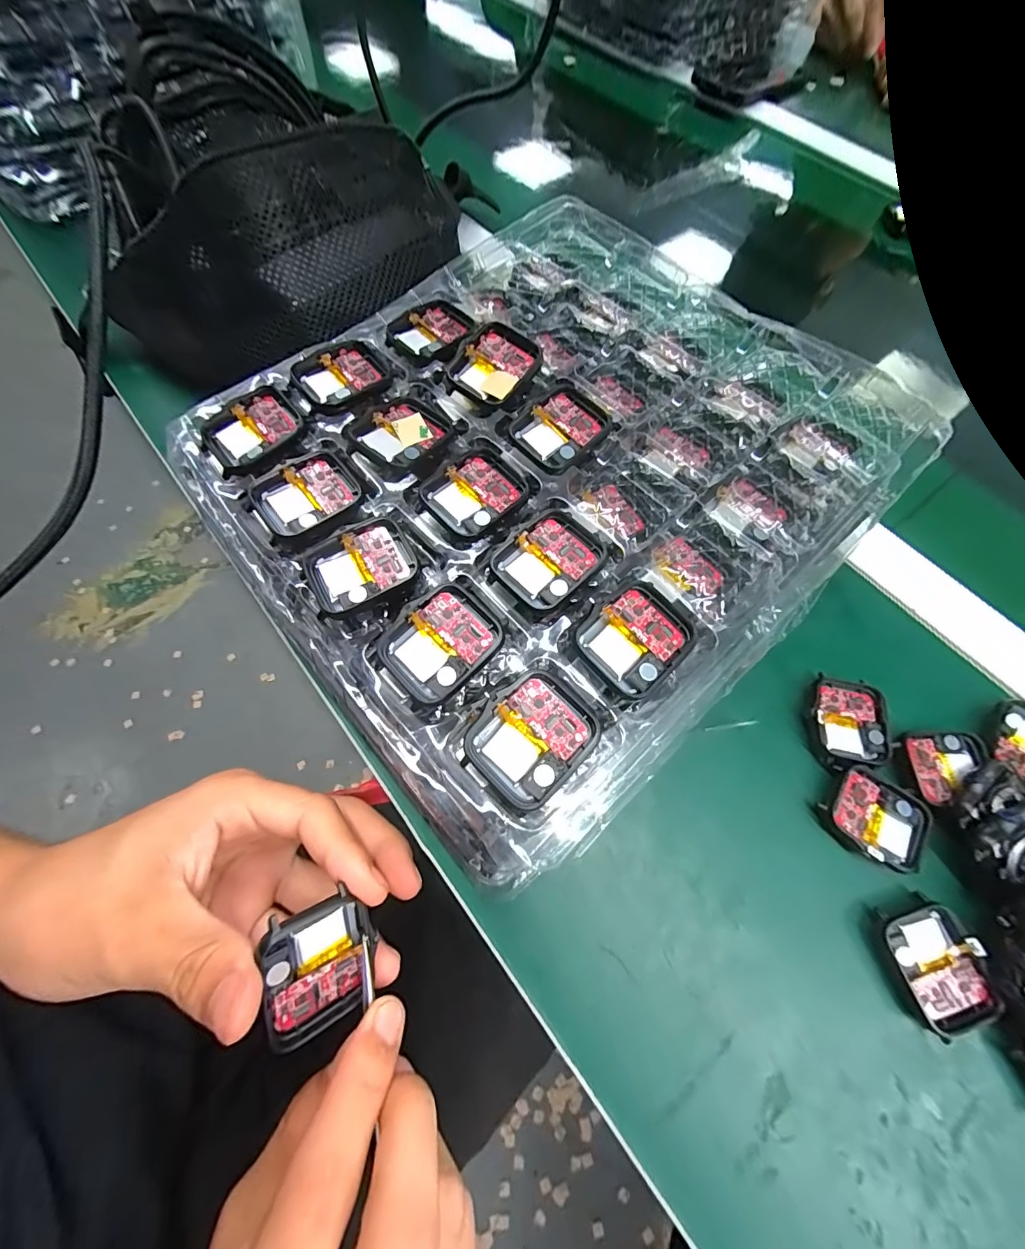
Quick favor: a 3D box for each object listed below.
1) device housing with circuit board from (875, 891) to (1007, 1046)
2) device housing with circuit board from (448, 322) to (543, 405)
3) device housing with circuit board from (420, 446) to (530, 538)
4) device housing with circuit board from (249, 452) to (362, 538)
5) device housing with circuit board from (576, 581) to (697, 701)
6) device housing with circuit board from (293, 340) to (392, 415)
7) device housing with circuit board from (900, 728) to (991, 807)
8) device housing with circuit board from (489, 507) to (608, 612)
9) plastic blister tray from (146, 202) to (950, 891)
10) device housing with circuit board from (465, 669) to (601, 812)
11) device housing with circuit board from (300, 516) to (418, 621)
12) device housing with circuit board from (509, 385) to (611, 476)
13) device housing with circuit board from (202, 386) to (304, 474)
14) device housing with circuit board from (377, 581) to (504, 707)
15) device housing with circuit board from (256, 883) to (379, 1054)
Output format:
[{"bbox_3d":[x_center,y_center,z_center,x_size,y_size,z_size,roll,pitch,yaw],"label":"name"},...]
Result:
[{"bbox_3d":[0.185,0.149,0.194,0.038,0.016,0.046,-20,69,-10],"label":"device housing with circuit board"},{"bbox_3d":[-0.008,-0.133,0.225,0.036,0.009,0.040,39,84,11],"label":"device housing with circuit board"},{"bbox_3d":[-0.016,-0.061,0.200,0.045,0.005,0.037,-40,74,-17],"label":"device housing with circuit board"},{"bbox_3d":[-0.093,-0.059,0.199,0.043,0.009,0.035,-36,73,-15],"label":"device housing with circuit board"},{"bbox_3d":[0.050,0.005,0.174,0.045,0.007,0.038,-35,71,-15],"label":"device housing with circuit board"},{"bbox_3d":[-0.085,-0.126,0.221,0.044,0.006,0.038,-33,72,-15],"label":"device housing with circuit board"},{"bbox_3d":[0.222,0.071,0.222,0.043,0.007,0.034,-7,68,-5],"label":"device housing with circuit board"},{"bbox_3d":[0.017,-0.029,0.186,0.046,0.004,0.036,-37,73,-16],"label":"device housing with circuit board"},{"bbox_3d":[0.020,-0.085,0.214,0.297,0.022,0.256,-40,74,-17],"label":"plastic blister tray"},{"bbox_3d":[0.007,0.042,0.160,0.037,0.010,0.043,42,72,17],"label":"device housing with circuit board"},{"bbox_3d":[-0.064,-0.024,0.183,0.044,0.004,0.036,-25,70,-12],"label":"device housing with circuit board"},{"bbox_3d":[0.023,-0.096,0.213,0.045,0.007,0.036,-39,74,-16],"label":"device housing with circuit board"},{"bbox_3d":[-0.123,-0.093,0.207,0.042,0.008,0.036,-38,74,-16],"label":"device housing with circuit board"},{"bbox_3d":[-0.028,0.007,0.173,0.044,0.011,0.036,-39,72,-16],"label":"device housing with circuit board"},{"bbox_3d":[-0.068,0.121,0.156,0.035,0.006,0.046,-8,97,-39],"label":"device housing with circuit board"}]

